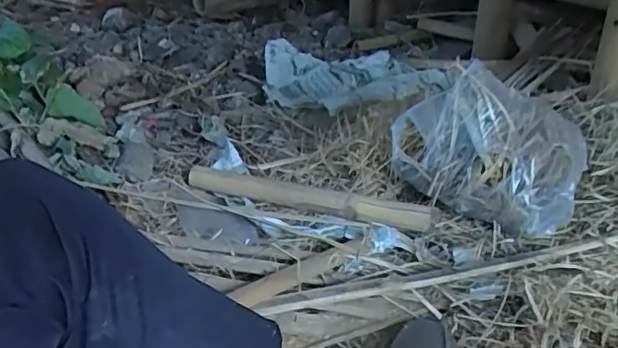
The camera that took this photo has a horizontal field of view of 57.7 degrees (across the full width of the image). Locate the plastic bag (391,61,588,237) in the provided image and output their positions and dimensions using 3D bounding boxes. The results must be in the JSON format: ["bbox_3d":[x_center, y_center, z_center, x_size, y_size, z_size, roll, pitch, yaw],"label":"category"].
[{"bbox_3d":[0.294,-0.049,0.924,0.298,0.198,0.161,22,35,32],"label":"plastic bag"}]

